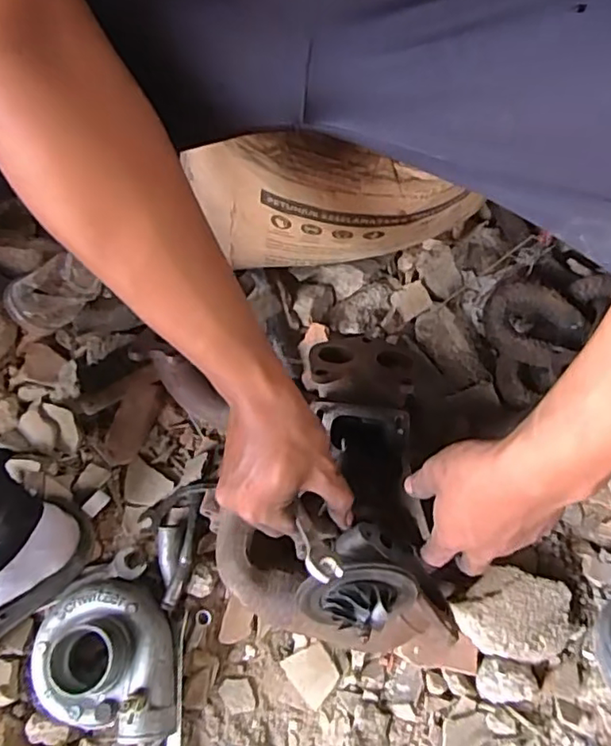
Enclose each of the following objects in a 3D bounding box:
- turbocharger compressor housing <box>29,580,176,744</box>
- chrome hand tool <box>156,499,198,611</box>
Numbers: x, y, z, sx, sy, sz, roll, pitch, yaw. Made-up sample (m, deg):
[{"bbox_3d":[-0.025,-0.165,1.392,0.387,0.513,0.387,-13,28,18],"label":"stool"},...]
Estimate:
[{"bbox_3d":[-0.184,0.264,0.553,0.145,0.060,0.126,7,73,6],"label":"turbocharger compressor housing"},{"bbox_3d":[-0.130,0.177,0.589,0.036,0.021,0.105,0,72,4],"label":"chrome hand tool"}]

